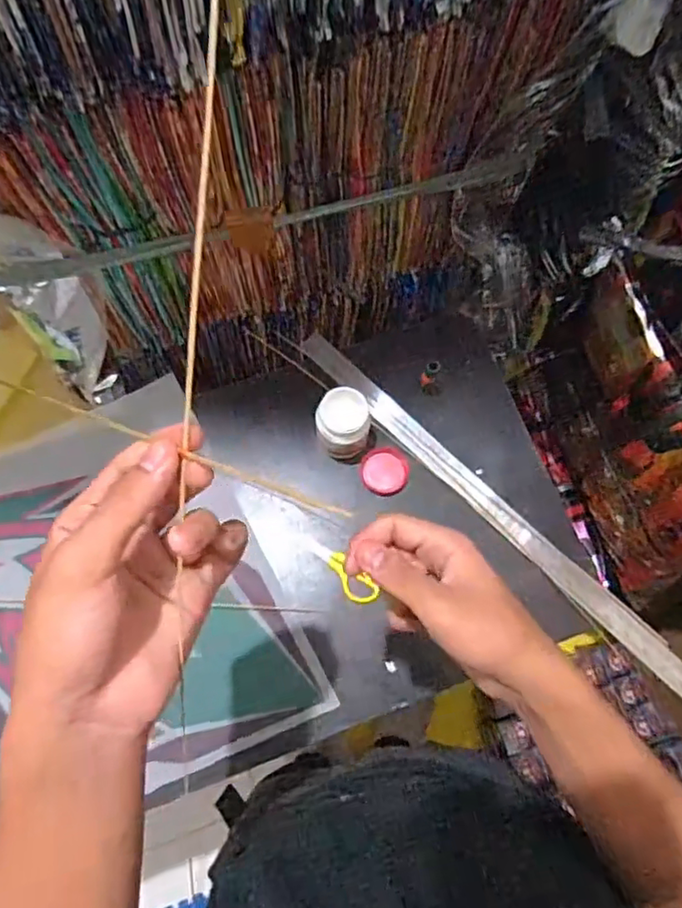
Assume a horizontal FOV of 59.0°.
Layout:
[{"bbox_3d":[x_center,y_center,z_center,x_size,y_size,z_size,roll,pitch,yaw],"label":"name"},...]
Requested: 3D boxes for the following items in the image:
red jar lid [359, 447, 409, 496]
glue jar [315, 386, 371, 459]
[{"bbox_3d":[0.049,0.020,0.675,0.052,0.010,0.053,0,72,-1],"label":"red jar lid"},{"bbox_3d":[0.002,-0.029,0.656,0.058,0.068,0.063,1,72,-1],"label":"glue jar"}]

